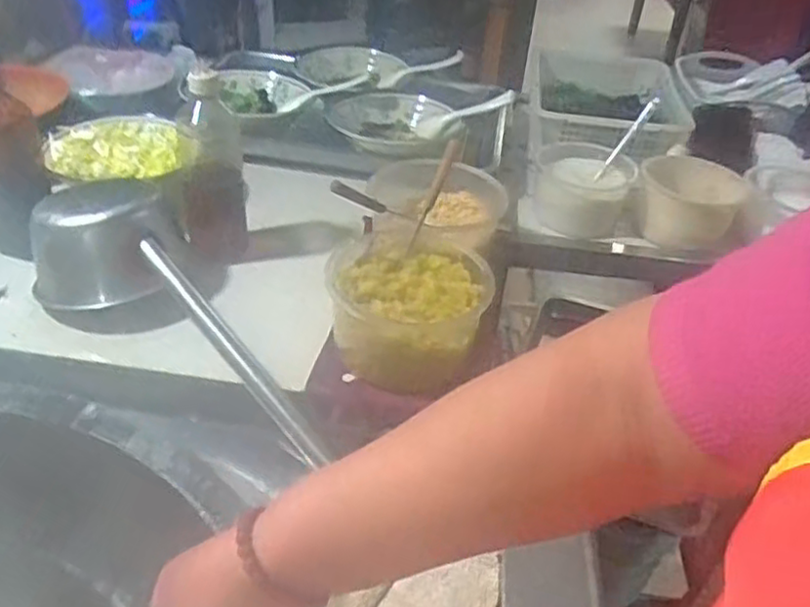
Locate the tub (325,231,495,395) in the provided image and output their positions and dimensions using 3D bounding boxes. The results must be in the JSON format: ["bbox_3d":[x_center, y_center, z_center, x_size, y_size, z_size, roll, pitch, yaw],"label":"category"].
[{"bbox_3d":[0.002,0.009,0.665,0.149,0.087,0.147,3,36,-3],"label":"tub"}]

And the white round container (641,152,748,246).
[{"bbox_3d":[0.365,-0.135,0.902,0.129,0.072,0.130,3,36,-2],"label":"white round container"}]

